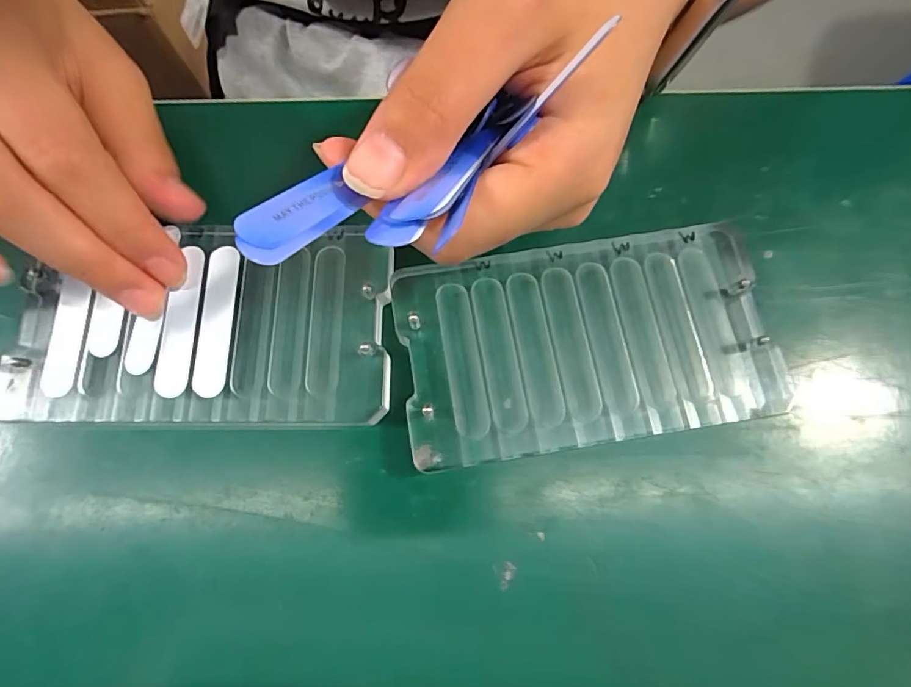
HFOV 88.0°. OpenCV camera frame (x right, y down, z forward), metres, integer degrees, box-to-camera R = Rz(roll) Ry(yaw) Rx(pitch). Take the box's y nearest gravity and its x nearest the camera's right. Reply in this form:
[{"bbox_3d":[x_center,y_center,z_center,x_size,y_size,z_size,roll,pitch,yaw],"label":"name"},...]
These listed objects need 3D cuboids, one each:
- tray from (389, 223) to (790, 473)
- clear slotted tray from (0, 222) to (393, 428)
[{"bbox_3d":[0.043,-0.001,0.159,0.121,0.010,0.068,-8,75,-3],"label":"tray"},{"bbox_3d":[-0.084,-0.007,0.159,0.121,0.009,0.067,0,79,-1],"label":"clear slotted tray"}]

